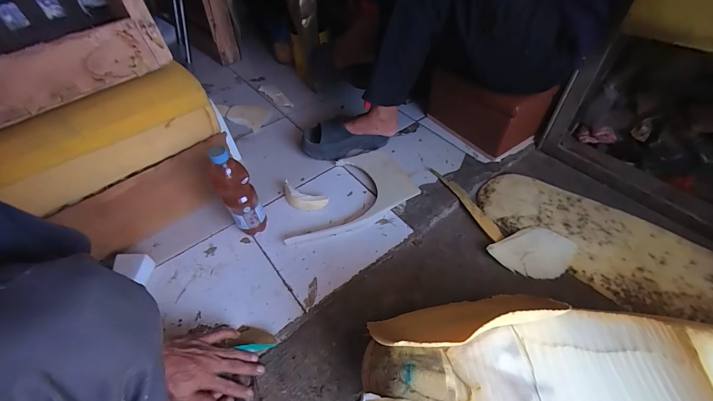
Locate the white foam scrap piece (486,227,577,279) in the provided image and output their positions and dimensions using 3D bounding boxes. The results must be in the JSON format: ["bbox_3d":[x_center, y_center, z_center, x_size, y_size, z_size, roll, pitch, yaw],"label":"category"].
[{"bbox_3d":[0.385,0.116,0.685,0.164,0.021,0.113,-20,51,-13],"label":"white foam scrap piece"}]

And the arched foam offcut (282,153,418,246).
[{"bbox_3d":[-0.027,-0.019,0.797,0.345,0.027,0.206,-22,52,-15],"label":"arched foam offcut"}]

